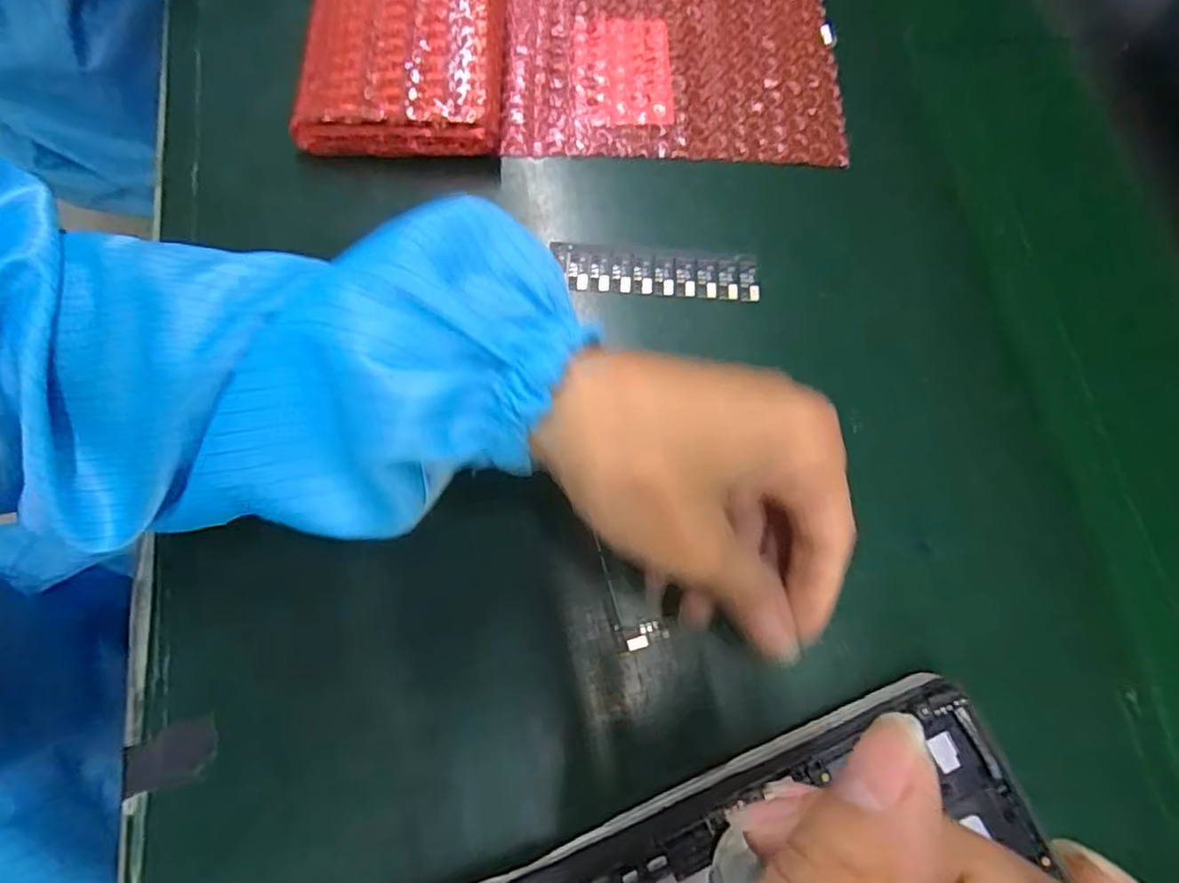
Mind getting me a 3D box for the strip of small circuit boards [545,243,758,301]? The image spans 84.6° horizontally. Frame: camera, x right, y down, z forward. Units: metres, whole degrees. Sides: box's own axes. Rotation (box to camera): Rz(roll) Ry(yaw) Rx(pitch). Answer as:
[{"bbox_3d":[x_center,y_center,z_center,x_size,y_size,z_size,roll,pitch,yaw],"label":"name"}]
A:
[{"bbox_3d":[0.031,-0.079,0.302,0.094,0.004,0.023,4,71,-3],"label":"strip of small circuit boards"}]

